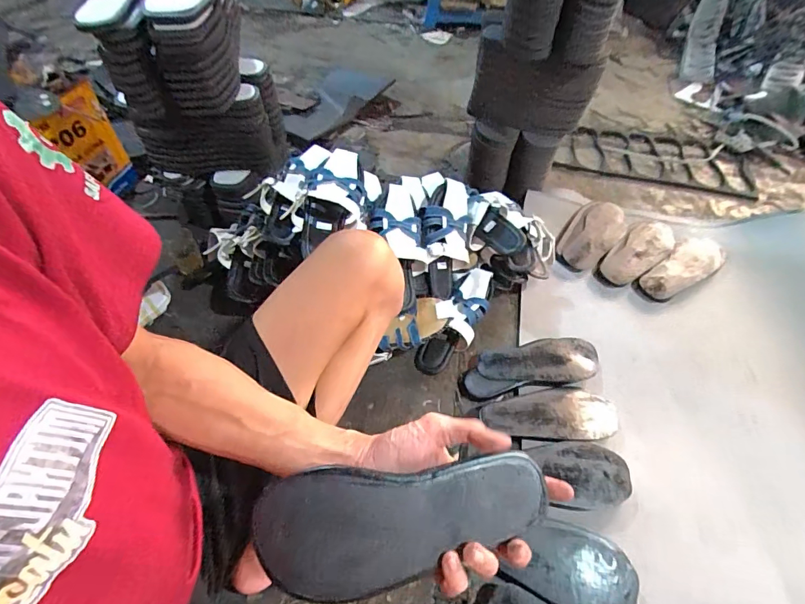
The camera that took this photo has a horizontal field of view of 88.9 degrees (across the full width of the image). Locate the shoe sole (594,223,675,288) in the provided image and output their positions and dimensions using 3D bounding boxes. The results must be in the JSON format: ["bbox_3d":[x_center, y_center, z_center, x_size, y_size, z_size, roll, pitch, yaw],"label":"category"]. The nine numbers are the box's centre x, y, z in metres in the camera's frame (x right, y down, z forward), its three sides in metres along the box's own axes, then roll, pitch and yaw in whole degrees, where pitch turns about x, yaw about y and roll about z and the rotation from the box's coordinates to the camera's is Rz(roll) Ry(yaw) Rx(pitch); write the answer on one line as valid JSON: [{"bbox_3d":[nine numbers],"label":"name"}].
[{"bbox_3d":[0.540,-0.111,0.946,0.244,0.026,0.097,-39,66,-24],"label":"shoe sole"}]

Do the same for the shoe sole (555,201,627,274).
[{"bbox_3d":[0.452,-0.160,0.981,0.113,0.027,0.242,36,63,20],"label":"shoe sole"}]

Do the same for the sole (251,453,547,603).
[{"bbox_3d":[0.000,0.177,0.328,0.228,0.014,0.087,-2,73,-7],"label":"sole"}]

